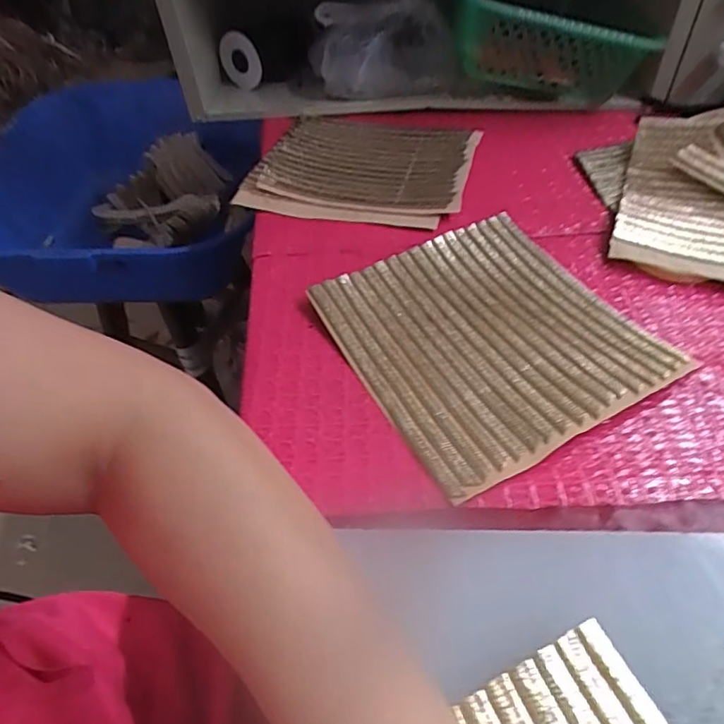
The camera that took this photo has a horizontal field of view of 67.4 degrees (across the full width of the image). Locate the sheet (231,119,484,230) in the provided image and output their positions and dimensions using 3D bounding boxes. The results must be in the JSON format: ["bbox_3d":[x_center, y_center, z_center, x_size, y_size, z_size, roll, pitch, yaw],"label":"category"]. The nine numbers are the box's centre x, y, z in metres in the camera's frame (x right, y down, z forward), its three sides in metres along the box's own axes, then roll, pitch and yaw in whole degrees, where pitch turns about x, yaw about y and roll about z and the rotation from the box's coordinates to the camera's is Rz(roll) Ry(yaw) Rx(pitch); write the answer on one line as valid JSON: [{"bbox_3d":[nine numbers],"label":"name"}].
[{"bbox_3d":[0.004,-0.212,0.569,0.215,0.026,0.193,12,50,13],"label":"sheet"}]

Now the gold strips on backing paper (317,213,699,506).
[{"bbox_3d":[0.093,-0.024,0.409,0.201,0.014,0.208,-23,51,-17],"label":"gold strips on backing paper"}]

